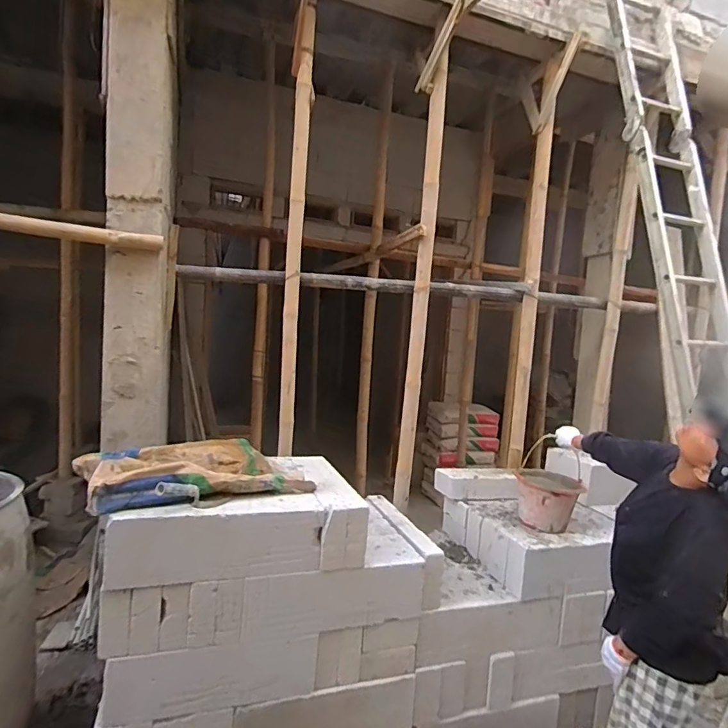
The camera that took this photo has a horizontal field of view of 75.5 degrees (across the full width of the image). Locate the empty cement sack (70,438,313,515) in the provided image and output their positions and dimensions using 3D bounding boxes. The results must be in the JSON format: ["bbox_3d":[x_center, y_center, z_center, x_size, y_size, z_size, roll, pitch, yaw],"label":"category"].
[{"bbox_3d":[-0.561,0.359,1.580,0.677,0.121,0.361,1,5,-29],"label":"empty cement sack"}]

